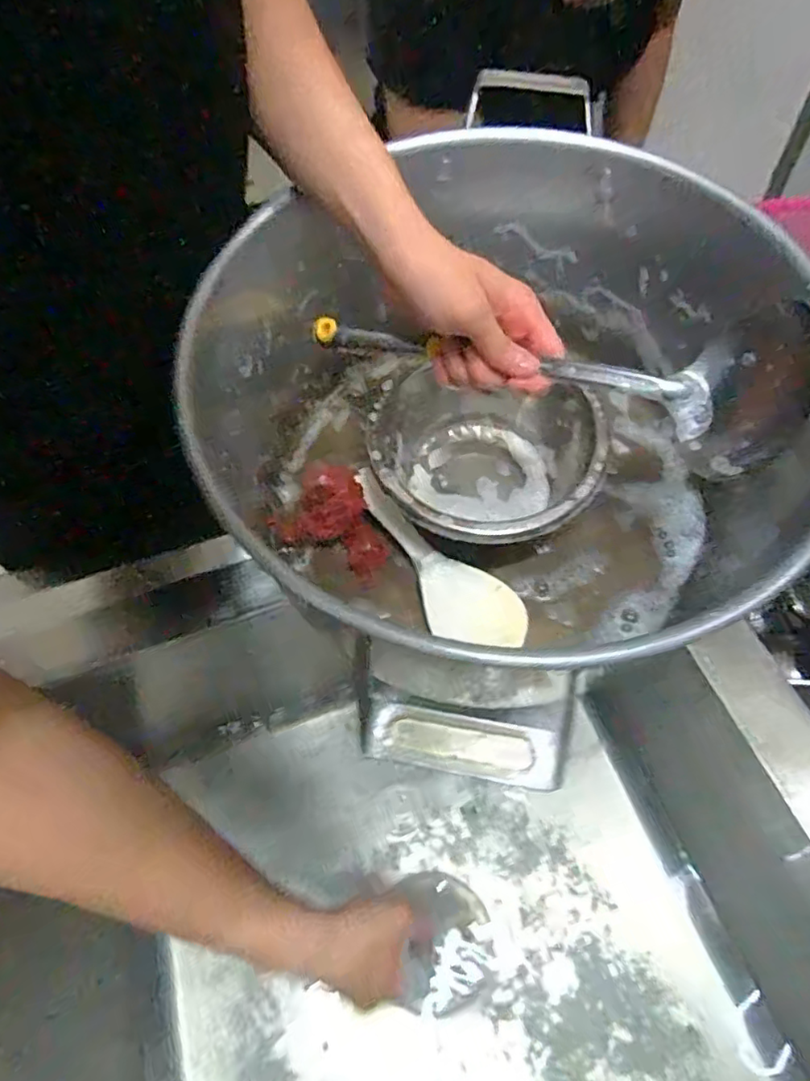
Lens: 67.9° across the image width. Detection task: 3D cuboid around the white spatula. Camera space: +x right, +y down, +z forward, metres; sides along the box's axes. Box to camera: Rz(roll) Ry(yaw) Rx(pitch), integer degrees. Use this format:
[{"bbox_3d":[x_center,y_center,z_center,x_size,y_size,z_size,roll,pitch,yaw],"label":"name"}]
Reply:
[{"bbox_3d":[0.019,0.016,0.462,0.059,0.013,0.174,-39,80,-19],"label":"white spatula"}]

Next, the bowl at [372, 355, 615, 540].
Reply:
[{"bbox_3d":[0.061,-0.056,0.475,0.168,0.088,0.148,6,59,7],"label":"bowl"}]

